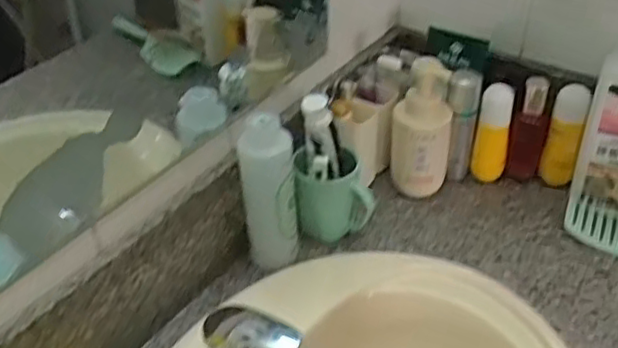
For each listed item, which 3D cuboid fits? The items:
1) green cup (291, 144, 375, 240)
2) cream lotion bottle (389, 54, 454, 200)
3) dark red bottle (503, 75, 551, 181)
[{"bbox_3d":[0.031,0.021,0.847,0.096,0.110,0.077,-2,39,-1],"label":"green cup"},{"bbox_3d":[0.150,-0.052,0.872,0.075,0.203,0.076,8,40,10],"label":"cream lotion bottle"},{"bbox_3d":[0.299,-0.053,0.895,0.046,0.161,0.031,15,41,18],"label":"dark red bottle"}]

